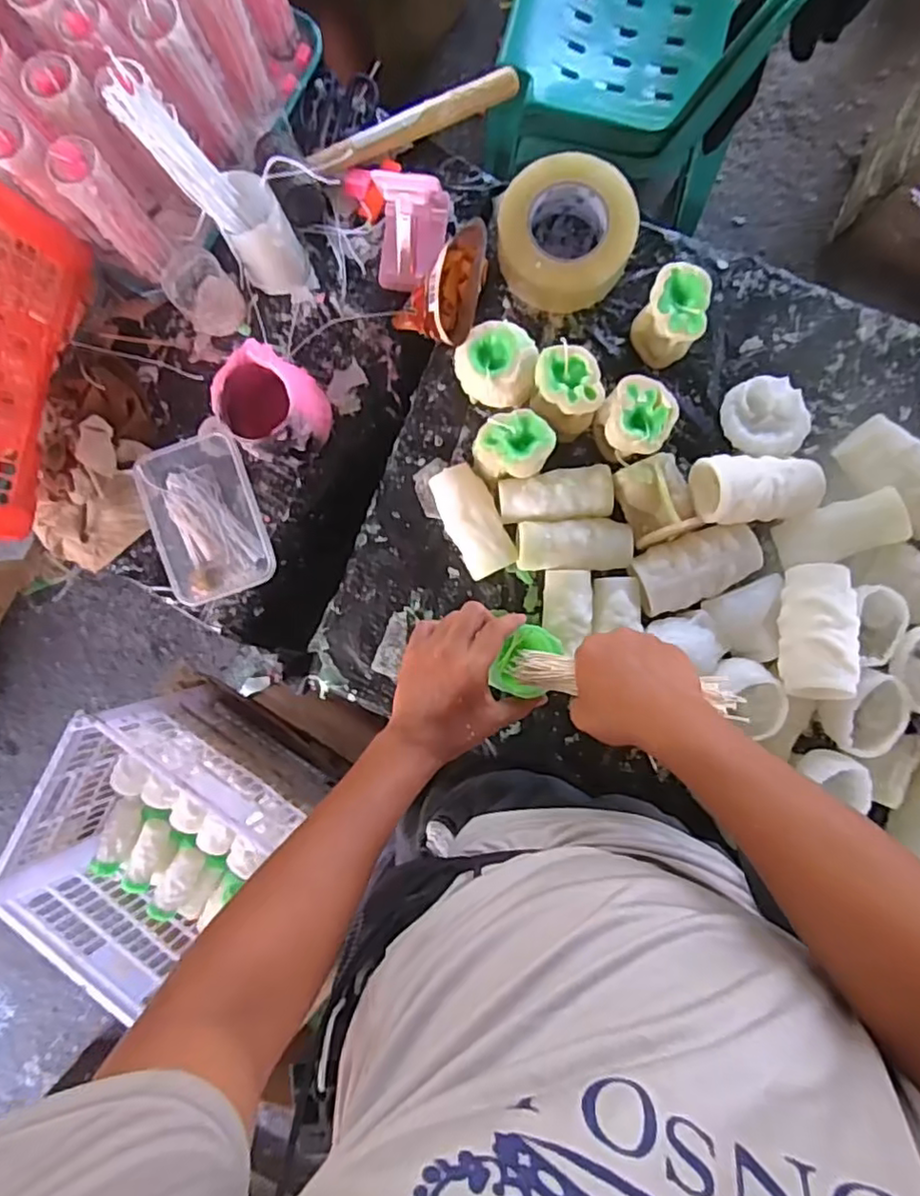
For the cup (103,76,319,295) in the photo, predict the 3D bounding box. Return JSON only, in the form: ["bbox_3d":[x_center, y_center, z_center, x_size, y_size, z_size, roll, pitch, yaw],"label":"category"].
[{"bbox_3d":[-0.210,-0.364,0.578,0.062,0.234,0.061,-5,75,21],"label":"cup"}]

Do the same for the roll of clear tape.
[{"bbox_3d":[0.107,-0.366,0.640,0.133,0.058,0.124,0,89,4],"label":"roll of clear tape"}]

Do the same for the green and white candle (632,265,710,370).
[{"bbox_3d":[0.208,-0.274,0.622,0.063,0.075,0.069,30,91,4],"label":"green and white candle"}]

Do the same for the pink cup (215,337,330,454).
[{"bbox_3d":[-0.181,-0.186,0.624,0.079,0.103,0.090,30,91,4],"label":"pink cup"}]

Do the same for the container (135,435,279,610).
[{"bbox_3d":[-0.266,-0.087,0.669,0.114,0.038,0.171,-19,88,4],"label":"container"}]

